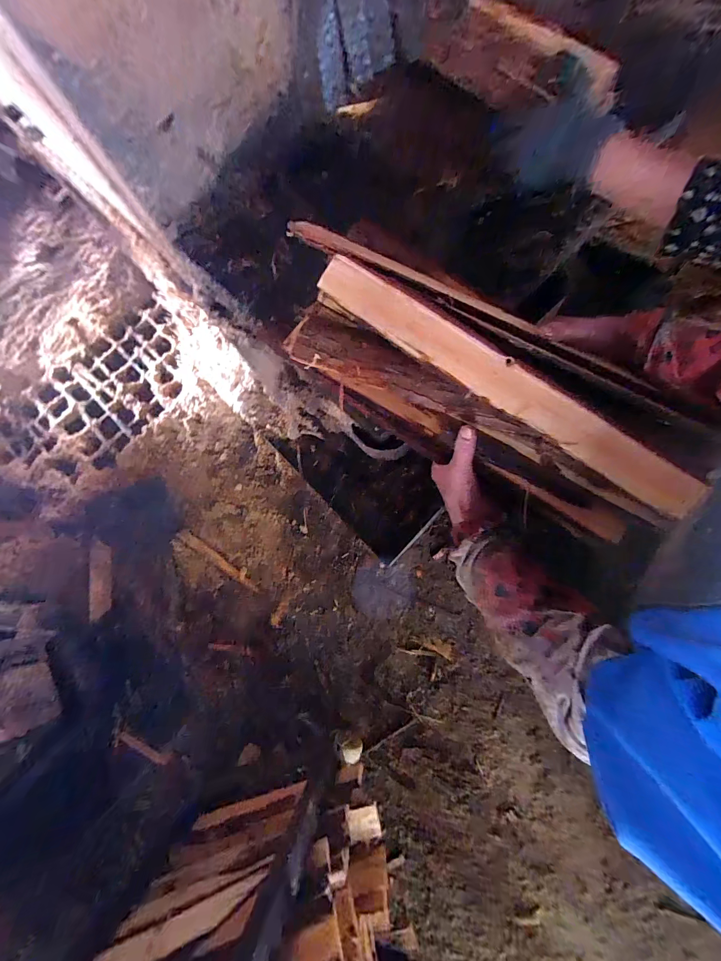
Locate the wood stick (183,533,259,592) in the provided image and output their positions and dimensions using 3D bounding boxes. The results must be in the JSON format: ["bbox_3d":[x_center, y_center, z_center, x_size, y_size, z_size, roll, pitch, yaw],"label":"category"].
[{"bbox_3d":[-0.520,0.300,1.318,0.356,0.021,0.040,31,80,14],"label":"wood stick"}]

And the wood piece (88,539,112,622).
[{"bbox_3d":[-0.911,0.343,1.242,0.064,0.018,0.261,1,73,-40],"label":"wood piece"}]

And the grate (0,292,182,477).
[{"bbox_3d":[-1.123,-0.349,1.510,0.561,0.050,0.897,38,82,9],"label":"grate"}]

